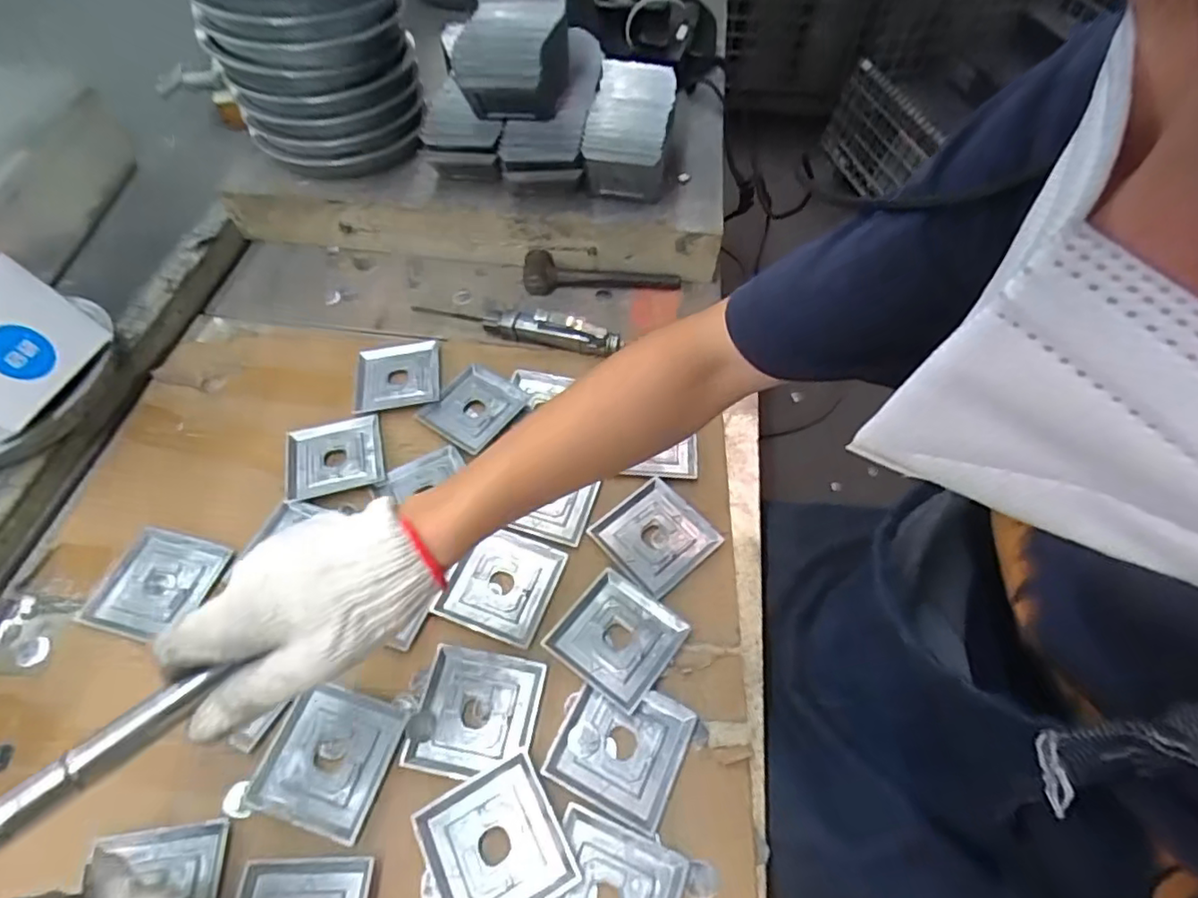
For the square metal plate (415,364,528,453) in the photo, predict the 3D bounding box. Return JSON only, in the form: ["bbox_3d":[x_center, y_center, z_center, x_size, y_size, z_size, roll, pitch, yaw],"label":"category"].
[{"bbox_3d":[-0.130,-0.042,0.619,0.084,0.014,0.087,31,61,18],"label":"square metal plate"}]

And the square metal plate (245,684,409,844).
[{"bbox_3d":[-0.201,0.229,0.443,0.090,0.007,0.090,14,57,8],"label":"square metal plate"}]

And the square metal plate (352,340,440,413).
[{"bbox_3d":[-0.219,-0.082,0.646,0.087,0.013,0.097,-8,57,-6],"label":"square metal plate"}]

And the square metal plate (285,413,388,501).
[{"bbox_3d":[-0.263,0.008,0.589,0.095,0.011,0.088,-12,58,-9],"label":"square metal plate"}]

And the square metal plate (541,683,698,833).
[{"bbox_3d":[0.017,0.223,0.450,0.090,0.008,0.086,23,59,13],"label":"square metal plate"}]

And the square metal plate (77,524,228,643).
[{"bbox_3d":[-0.381,0.116,0.516,0.092,0.011,0.087,14,57,8],"label":"square metal plate"}]

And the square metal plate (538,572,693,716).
[{"bbox_3d":[0.016,0.154,0.492,0.088,0.008,0.088,32,62,19],"label":"square metal plate"}]

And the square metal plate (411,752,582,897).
[{"bbox_3d":[-0.072,0.274,0.412,0.089,0.009,0.089,-24,60,-16],"label":"square metal plate"}]

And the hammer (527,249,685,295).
[{"bbox_3d":[0.003,-0.212,0.725,0.186,0.040,0.043,2,56,0],"label":"hammer"}]

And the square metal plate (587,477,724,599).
[{"bbox_3d":[0.052,0.078,0.545,0.089,0.008,0.090,-38,65,-23],"label":"square metal plate"}]

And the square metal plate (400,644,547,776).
[{"bbox_3d":[-0.095,0.202,0.460,0.092,0.005,0.088,9,57,5],"label":"square metal plate"}]

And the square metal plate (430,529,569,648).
[{"bbox_3d":[-0.083,0.114,0.515,0.087,0.008,0.088,19,58,11],"label":"square metal plate"}]

